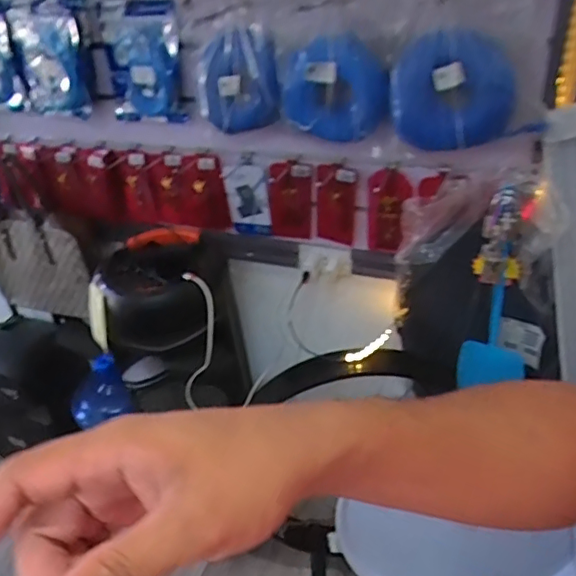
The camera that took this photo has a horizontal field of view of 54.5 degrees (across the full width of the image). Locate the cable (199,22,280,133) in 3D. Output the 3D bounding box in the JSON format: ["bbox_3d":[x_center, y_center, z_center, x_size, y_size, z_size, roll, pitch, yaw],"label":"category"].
[{"bbox_3d":[-0.090,-0.347,0.932,0.160,0.162,0.030,20,43,32],"label":"cable"}]

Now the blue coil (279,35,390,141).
[{"bbox_3d":[0.072,-0.311,0.884,0.169,0.165,0.052,19,42,31],"label":"blue coil"}]

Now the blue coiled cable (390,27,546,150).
[{"bbox_3d":[0.252,-0.288,0.837,0.192,0.221,0.061,5,61,28],"label":"blue coiled cable"}]

